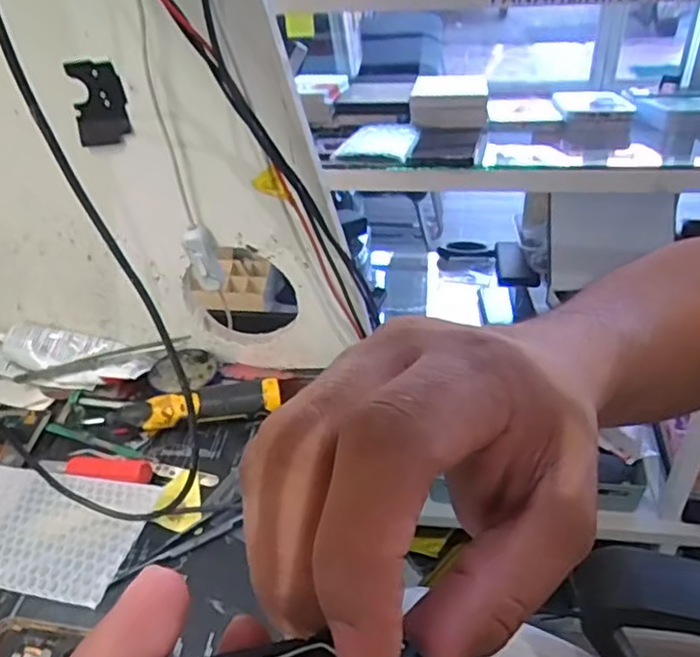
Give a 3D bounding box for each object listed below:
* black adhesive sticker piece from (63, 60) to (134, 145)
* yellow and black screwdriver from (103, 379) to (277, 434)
[{"bbox_3d":[-0.180,-0.160,0.451,0.039,0.056,0.005,1,37,6],"label":"black adhesive sticker piece"},{"bbox_3d":[-0.127,0.070,0.528,0.136,0.032,0.025,-11,38,-10],"label":"yellow and black screwdriver"}]

